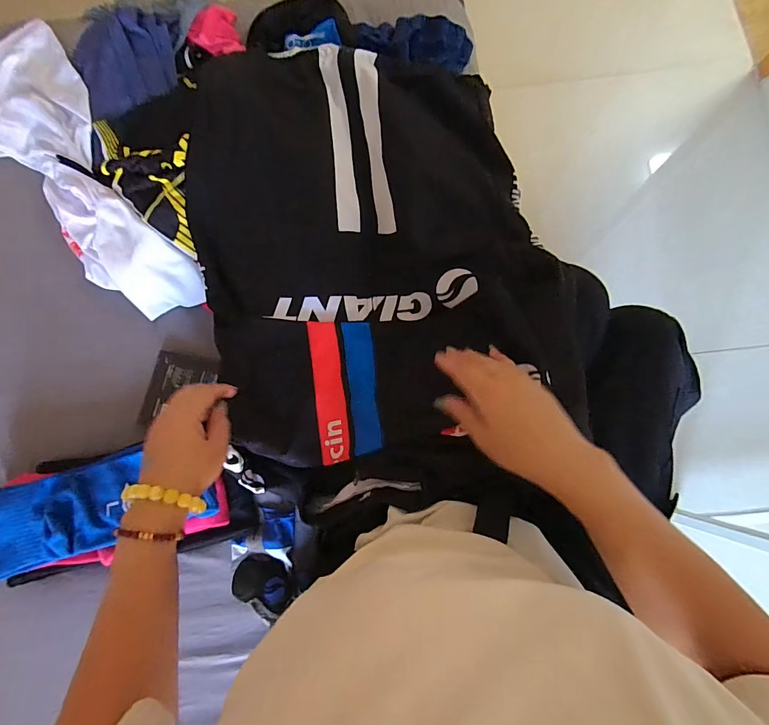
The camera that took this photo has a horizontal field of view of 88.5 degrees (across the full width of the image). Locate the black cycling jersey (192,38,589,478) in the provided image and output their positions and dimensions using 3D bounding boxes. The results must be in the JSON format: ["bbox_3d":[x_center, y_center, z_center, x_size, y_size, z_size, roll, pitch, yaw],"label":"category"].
[{"bbox_3d":[-0.027,-0.165,0.507,0.430,0.108,0.551,-8,79,0],"label":"black cycling jersey"}]

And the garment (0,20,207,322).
[{"bbox_3d":[-0.488,-0.269,0.580,0.229,0.044,0.572,-36,81,-5],"label":"garment"}]

